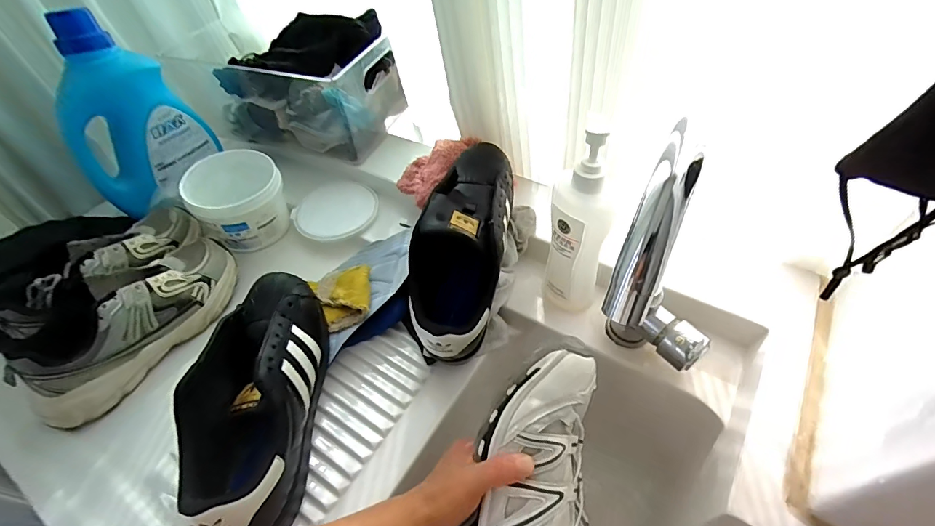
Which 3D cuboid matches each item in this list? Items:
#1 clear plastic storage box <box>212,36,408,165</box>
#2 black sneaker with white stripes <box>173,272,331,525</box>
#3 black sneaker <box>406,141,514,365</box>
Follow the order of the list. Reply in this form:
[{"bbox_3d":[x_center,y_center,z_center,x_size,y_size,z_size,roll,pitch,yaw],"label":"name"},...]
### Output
[{"bbox_3d":[-0.249,-0.276,0.688,0.239,0.147,0.159,15,54,18],"label":"clear plastic storage box"},{"bbox_3d":[-0.201,0.121,0.427,0.094,0.108,0.259,-7,51,1],"label":"black sneaker with white stripes"},{"bbox_3d":[-0.002,-0.028,0.484,0.092,0.119,0.267,7,65,12],"label":"black sneaker"}]

